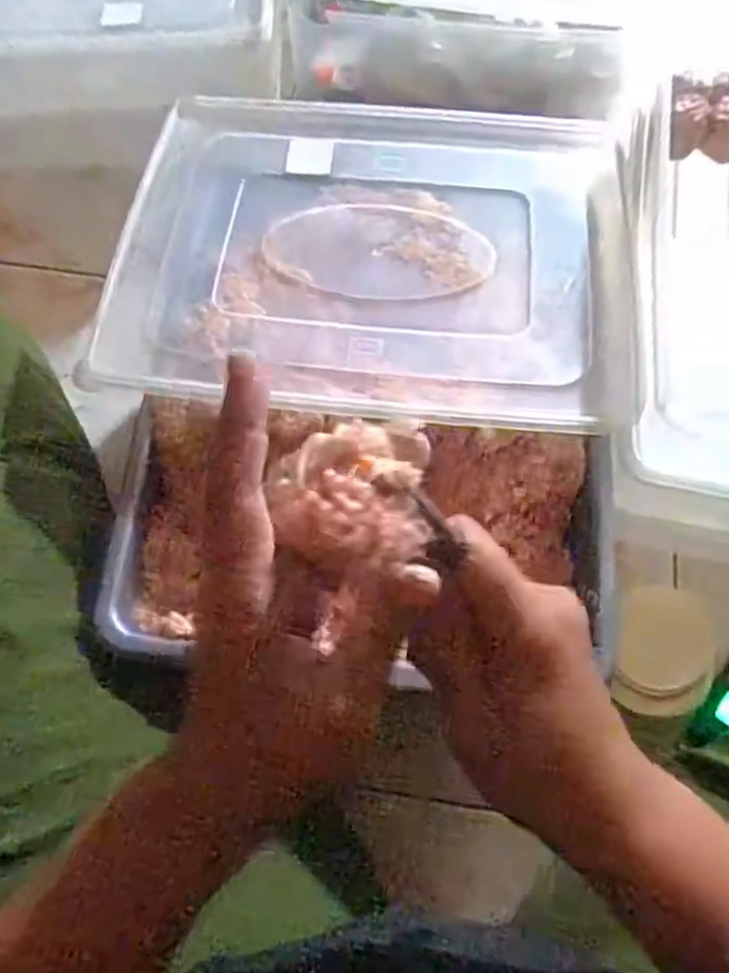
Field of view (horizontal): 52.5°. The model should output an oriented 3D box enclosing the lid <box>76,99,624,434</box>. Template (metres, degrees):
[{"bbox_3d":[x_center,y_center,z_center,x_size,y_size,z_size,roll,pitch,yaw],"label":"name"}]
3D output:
[{"bbox_3d":[0.007,-0.174,0.529,0.339,0.020,0.284,7,66,3],"label":"lid"}]

